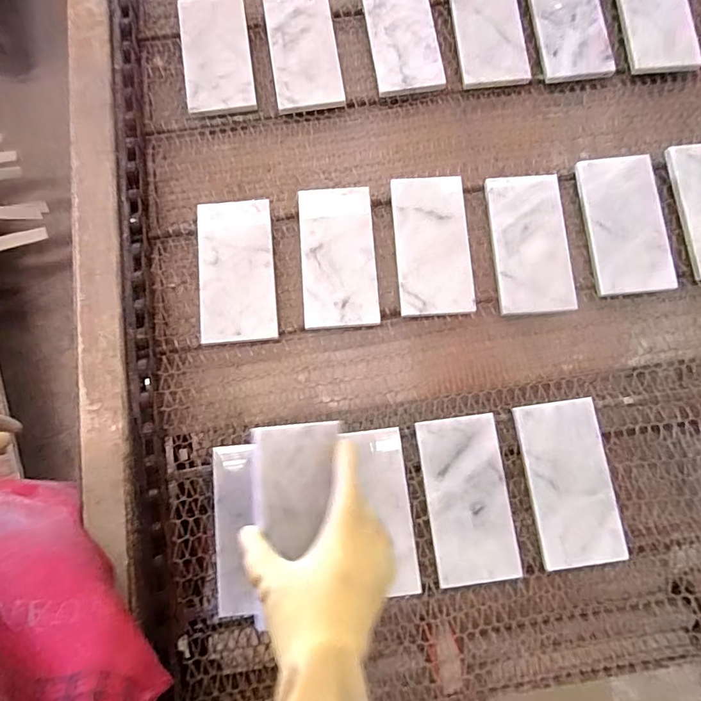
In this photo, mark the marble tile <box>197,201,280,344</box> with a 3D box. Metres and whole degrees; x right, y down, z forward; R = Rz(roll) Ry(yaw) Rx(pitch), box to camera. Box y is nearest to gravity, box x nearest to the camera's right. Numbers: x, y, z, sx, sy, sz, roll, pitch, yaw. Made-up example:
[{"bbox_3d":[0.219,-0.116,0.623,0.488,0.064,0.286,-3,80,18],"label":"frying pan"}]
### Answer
[{"bbox_3d":[-0.121,-0.086,0.479,0.078,0.006,0.155,-6,76,-4],"label":"marble tile"}]

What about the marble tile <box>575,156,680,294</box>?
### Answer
[{"bbox_3d":[0.297,-0.137,0.491,0.079,0.006,0.155,-5,79,6],"label":"marble tile"}]

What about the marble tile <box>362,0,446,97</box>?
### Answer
[{"bbox_3d":[0.060,-0.378,0.540,0.077,0.016,0.152,-7,77,-1],"label":"marble tile"}]

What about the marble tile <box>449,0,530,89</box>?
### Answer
[{"bbox_3d":[0.164,-0.394,0.540,0.085,0.014,0.158,-3,77,0],"label":"marble tile"}]

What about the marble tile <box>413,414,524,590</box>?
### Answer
[{"bbox_3d":[0.114,0.144,0.438,0.077,0.005,0.153,-7,82,-2],"label":"marble tile"}]

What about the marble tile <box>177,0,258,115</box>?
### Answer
[{"bbox_3d":[-0.157,-0.349,0.529,0.077,0.009,0.147,-9,79,0],"label":"marble tile"}]

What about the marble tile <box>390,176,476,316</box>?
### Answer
[{"bbox_3d":[0.088,-0.115,0.488,0.078,0.006,0.155,-3,78,0],"label":"marble tile"}]

